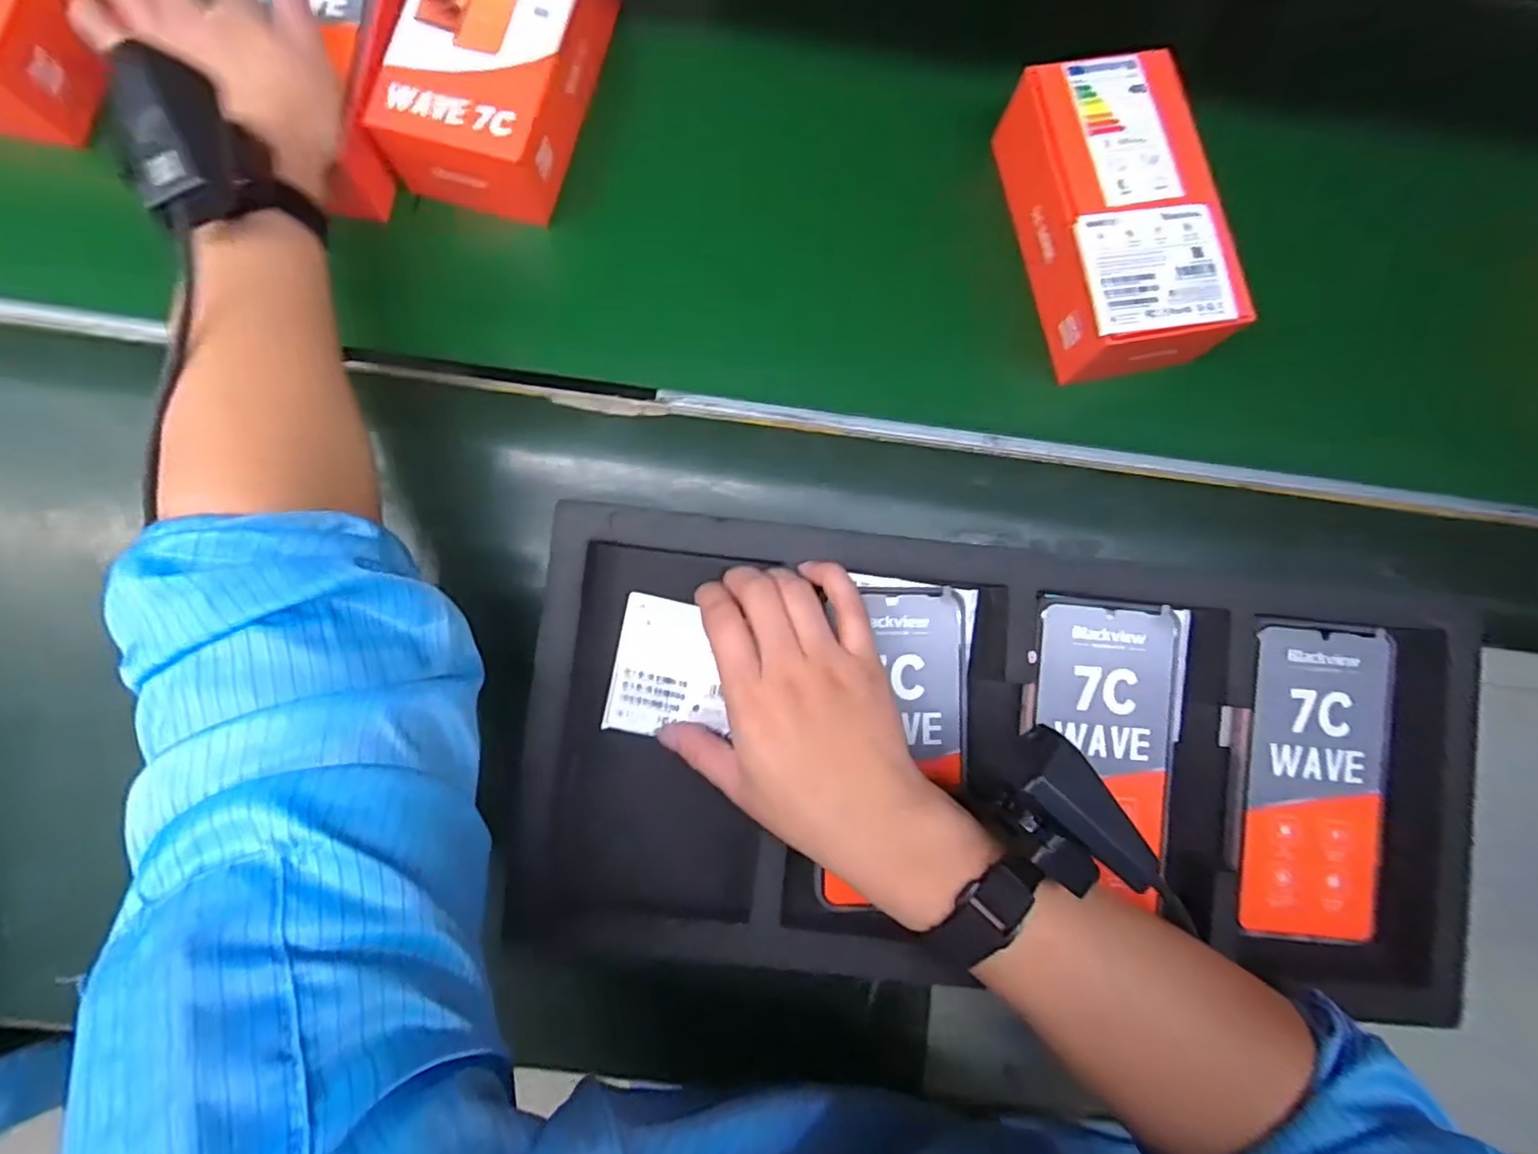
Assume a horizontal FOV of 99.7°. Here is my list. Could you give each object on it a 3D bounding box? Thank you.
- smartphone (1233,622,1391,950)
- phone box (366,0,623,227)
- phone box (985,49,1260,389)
[{"bbox_3d":[0.287,0.108,0.338,0.070,0.009,0.156,7,86,5],"label":"smartphone"},{"bbox_3d":[-0.165,-0.326,0.408,0.096,0.061,0.188,15,81,0],"label":"phone box"},{"bbox_3d":[0.221,-0.220,0.408,0.100,0.060,0.194,-11,82,-4],"label":"phone box"}]

